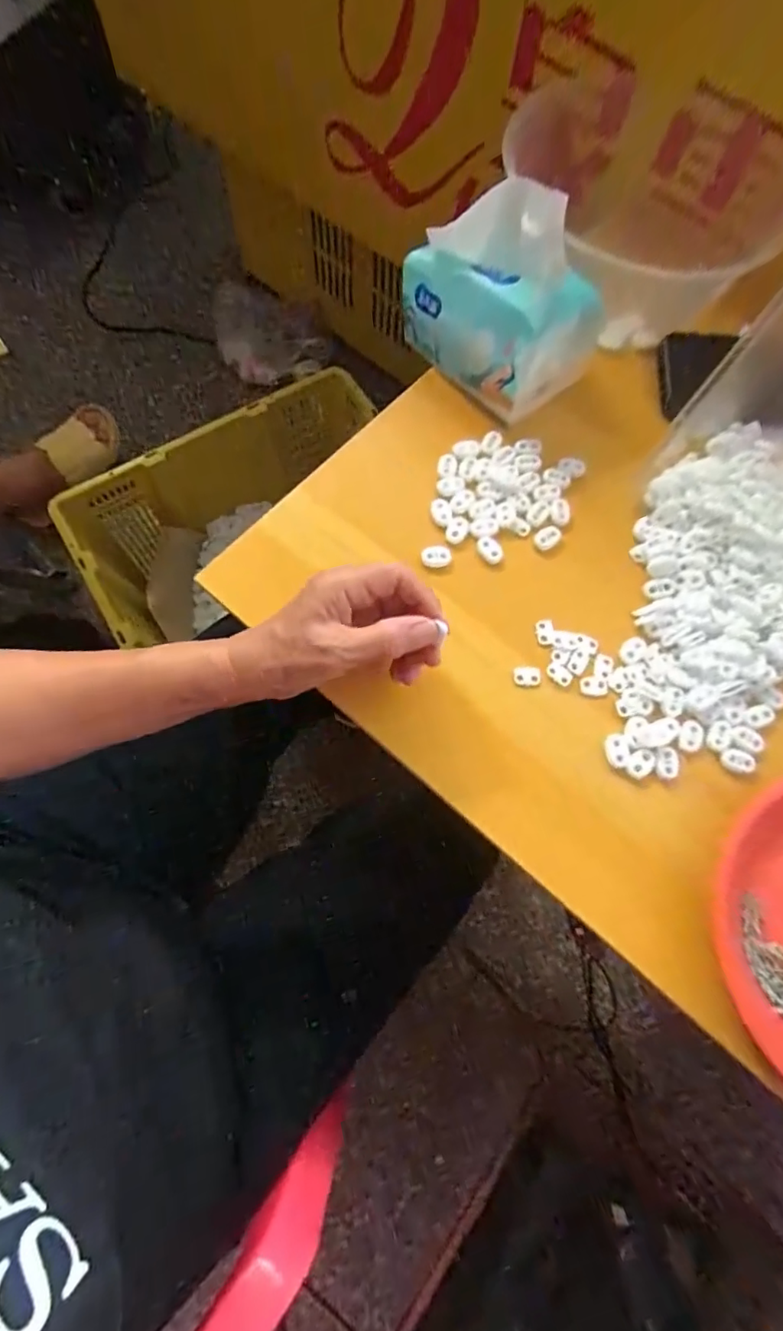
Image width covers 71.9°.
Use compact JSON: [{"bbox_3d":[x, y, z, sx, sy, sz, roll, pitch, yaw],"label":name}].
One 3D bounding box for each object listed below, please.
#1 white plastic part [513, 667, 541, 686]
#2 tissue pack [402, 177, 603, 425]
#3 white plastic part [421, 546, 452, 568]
[{"bbox_3d":[0.097,0.007,0.385,0.019,0.004,0.014,1,73,-2],"label":"white plastic part"},{"bbox_3d":[0.084,-0.291,0.421,0.092,0.108,0.147,-38,78,-13],"label":"tissue pack"},{"bbox_3d":[0.034,-0.083,0.410,0.023,0.005,0.015,-9,73,-5],"label":"white plastic part"}]

